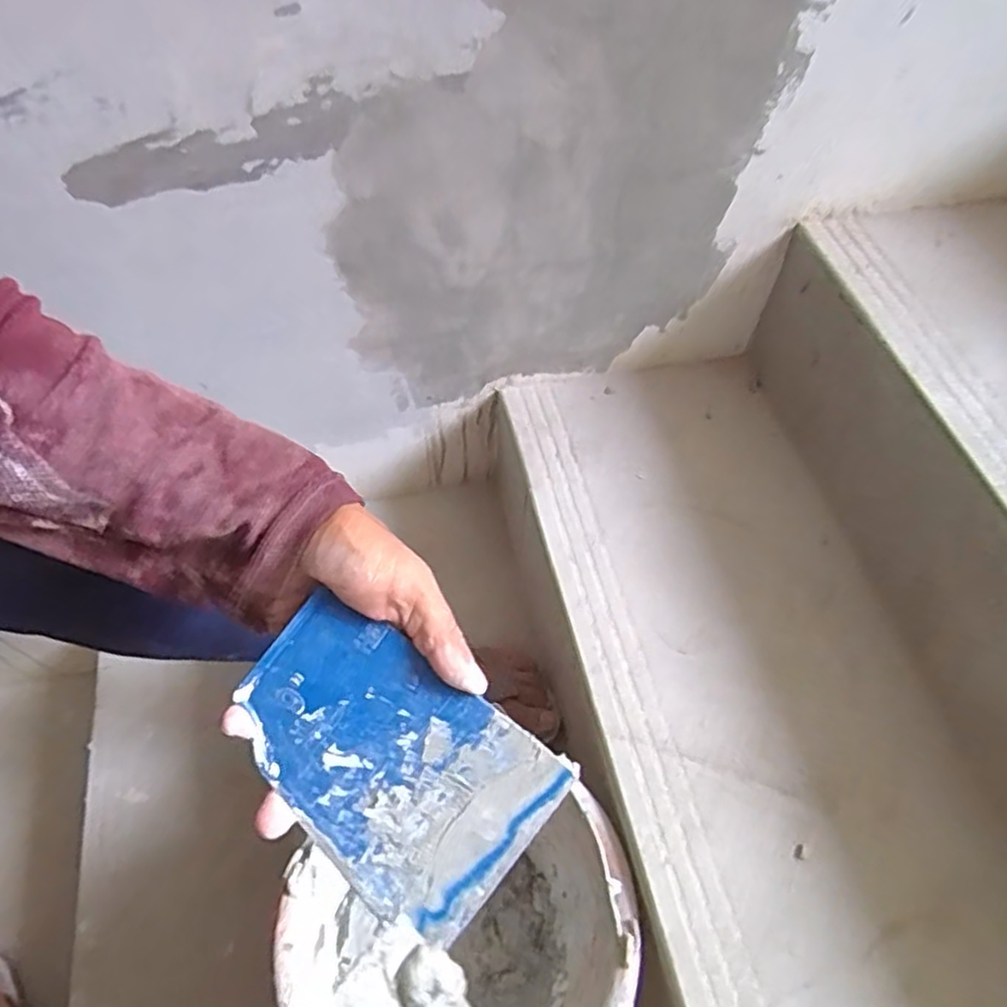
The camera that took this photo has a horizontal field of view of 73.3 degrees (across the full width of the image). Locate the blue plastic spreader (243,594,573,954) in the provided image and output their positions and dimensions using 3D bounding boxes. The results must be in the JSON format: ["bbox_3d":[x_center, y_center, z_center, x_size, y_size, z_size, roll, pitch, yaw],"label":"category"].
[{"bbox_3d":[-0.054,0.119,0.310,0.144,0.004,0.096,36,85,3],"label":"blue plastic spreader"}]

